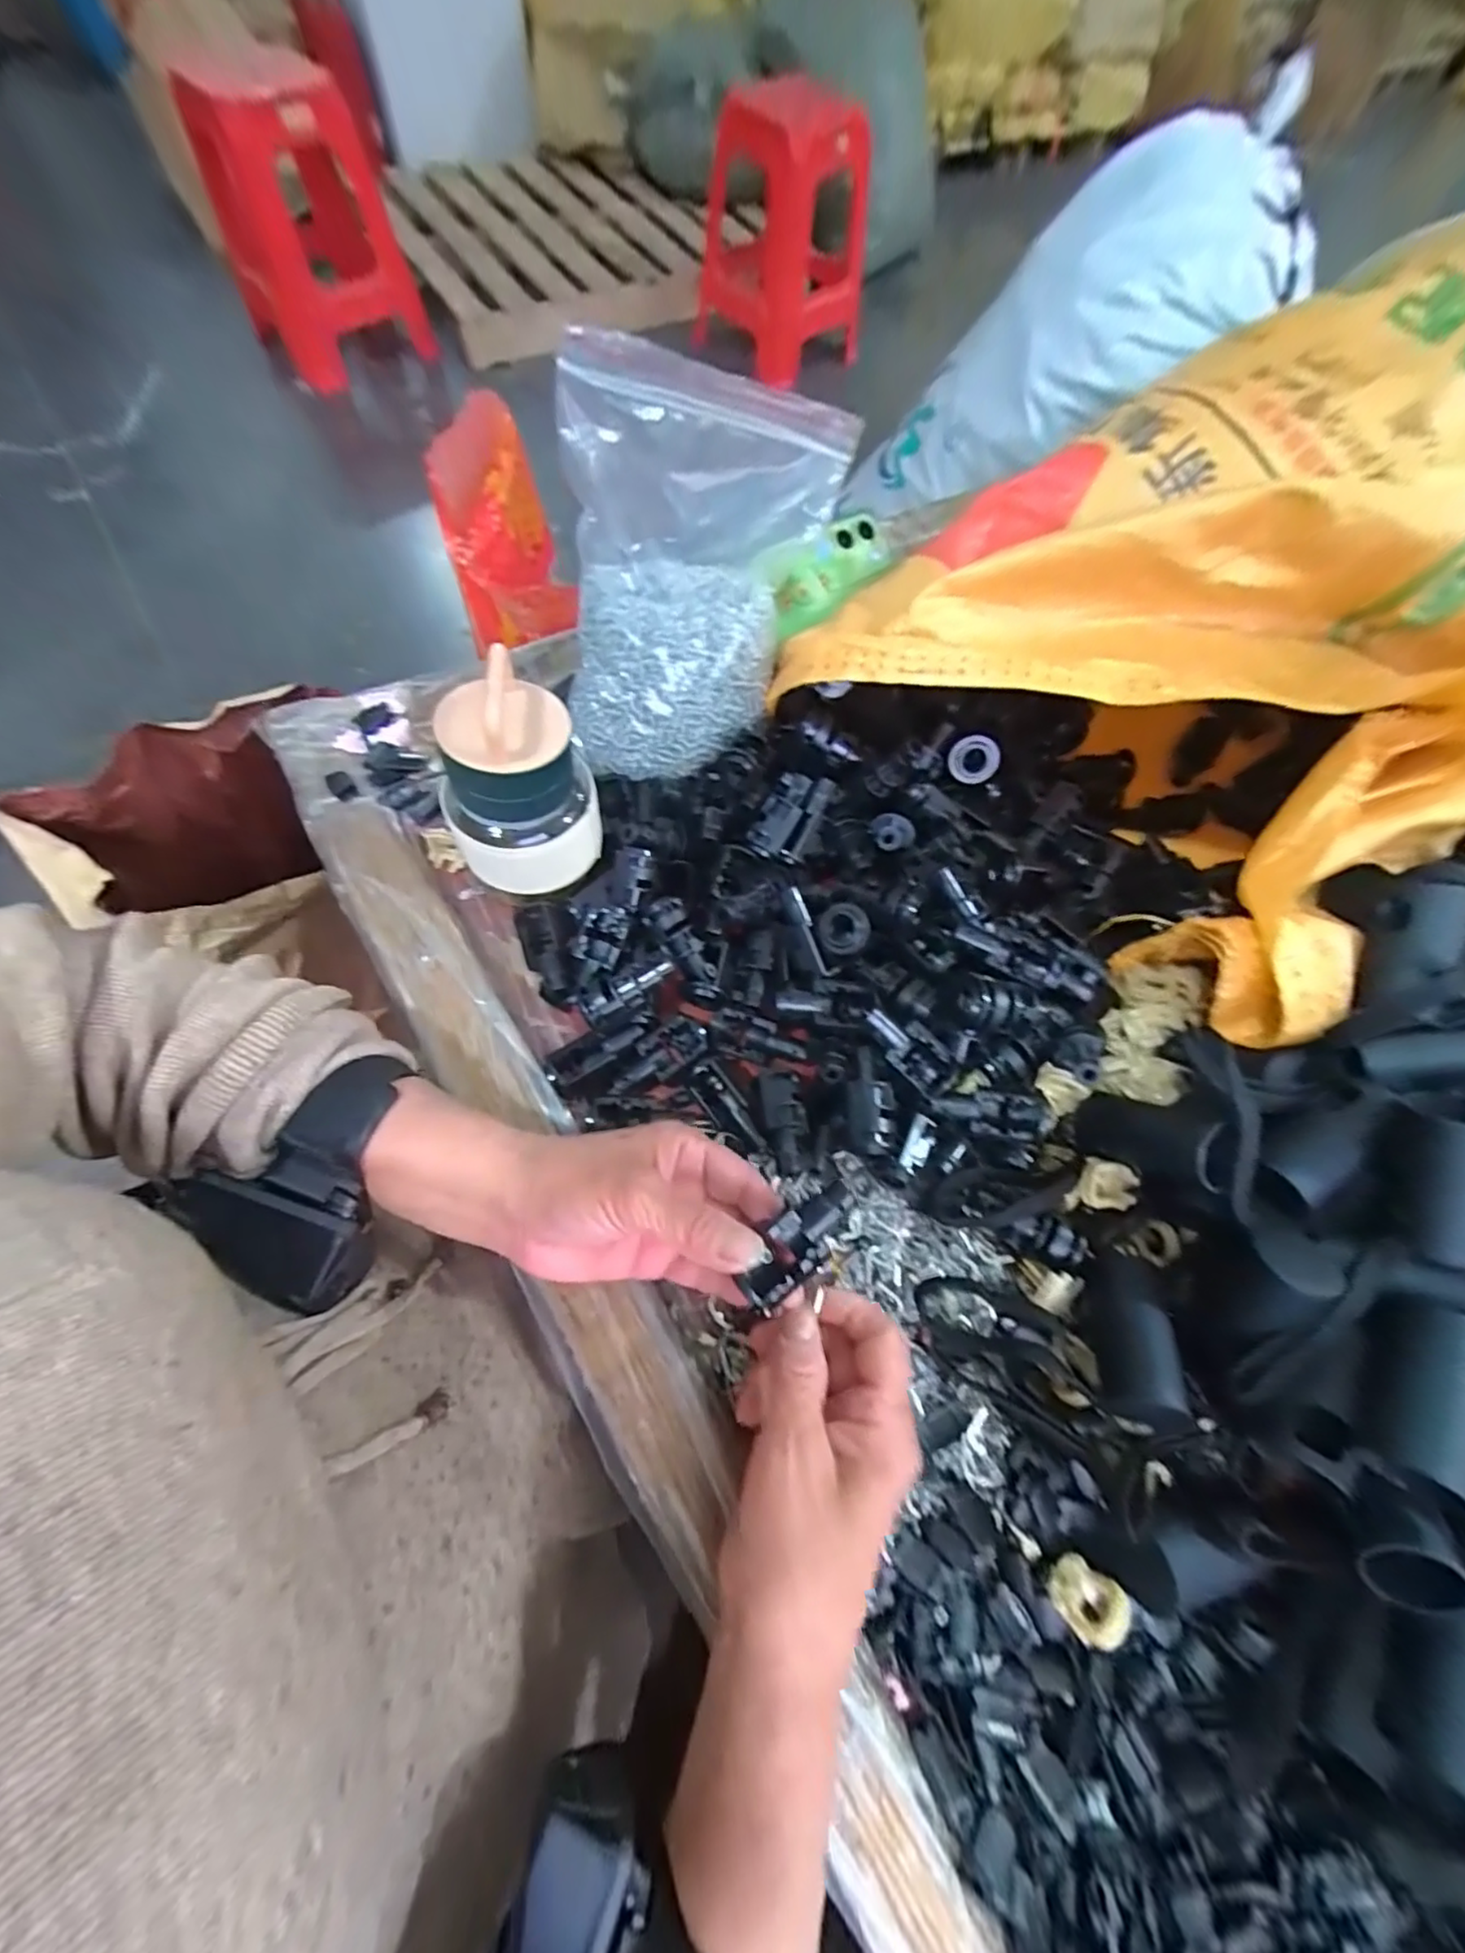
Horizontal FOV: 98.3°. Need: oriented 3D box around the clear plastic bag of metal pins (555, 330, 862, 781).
[{"bbox_3d":[-0.016,-0.225,0.344,0.143,0.135,0.157,4,66,-2],"label":"clear plastic bag of metal pins"}]

